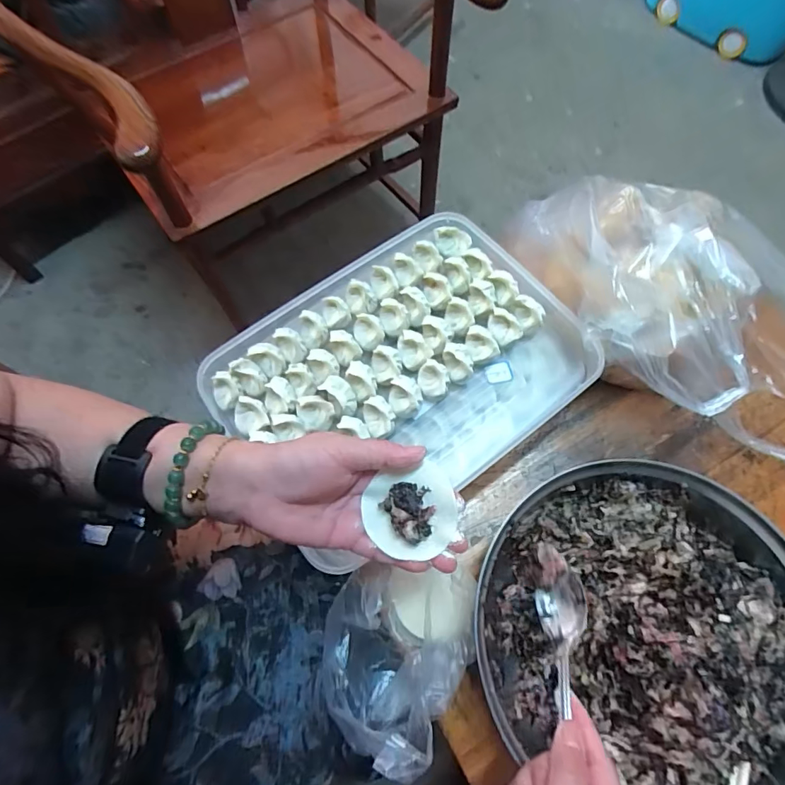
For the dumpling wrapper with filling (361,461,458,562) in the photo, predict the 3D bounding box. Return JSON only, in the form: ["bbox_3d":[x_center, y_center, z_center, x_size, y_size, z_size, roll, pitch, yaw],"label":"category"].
[{"bbox_3d":[0.013,0.086,0.344,0.063,0.017,0.058,-13,68,-5],"label":"dumpling wrapper with filling"}]

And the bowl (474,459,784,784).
[{"bbox_3d":[0.206,0.193,0.392,0.265,0.094,0.253,0,67,0],"label":"bowl"}]

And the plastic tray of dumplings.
[{"bbox_3d":[0.009,-0.021,0.487,0.335,0.051,0.246,-34,71,-13],"label":"plastic tray of dumplings"}]

